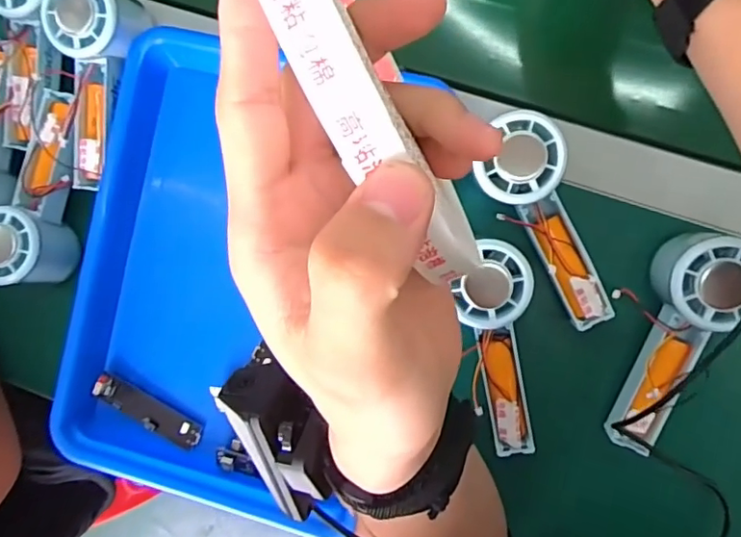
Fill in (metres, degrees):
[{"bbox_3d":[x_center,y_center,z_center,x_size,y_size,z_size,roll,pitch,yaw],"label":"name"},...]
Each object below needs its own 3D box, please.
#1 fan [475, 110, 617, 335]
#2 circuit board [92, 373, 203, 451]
[{"bbox_3d":[0.117,-0.029,0.372,0.055,0.027,0.153,-24,104,9],"label":"fan"},{"bbox_3d":[-0.173,0.112,0.435,0.090,0.008,0.025,26,96,7],"label":"circuit board"}]

